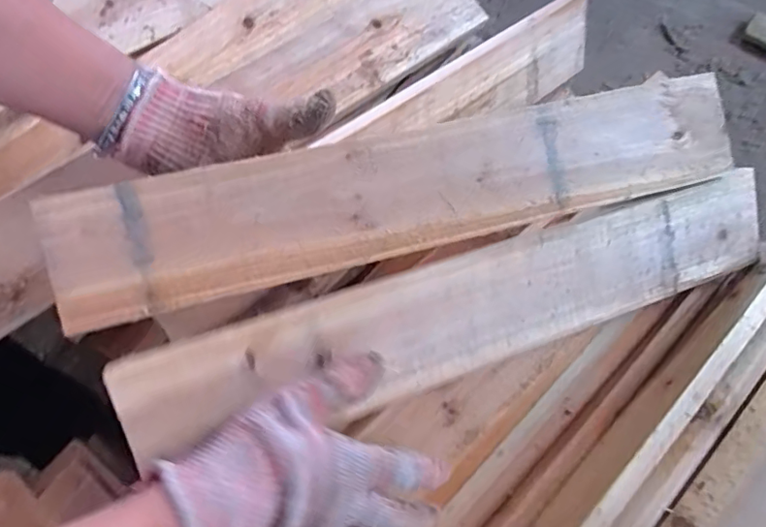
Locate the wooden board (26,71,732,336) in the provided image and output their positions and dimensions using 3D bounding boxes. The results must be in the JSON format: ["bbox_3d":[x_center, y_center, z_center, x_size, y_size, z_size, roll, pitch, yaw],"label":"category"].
[{"bbox_3d":[0.028,-0.053,0.387,0.479,0.008,0.082,-14,92,-12],"label":"wooden board"}]

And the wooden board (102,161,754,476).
[{"bbox_3d":[0.072,0.032,0.402,0.488,0.013,0.085,-17,105,-15],"label":"wooden board"}]

